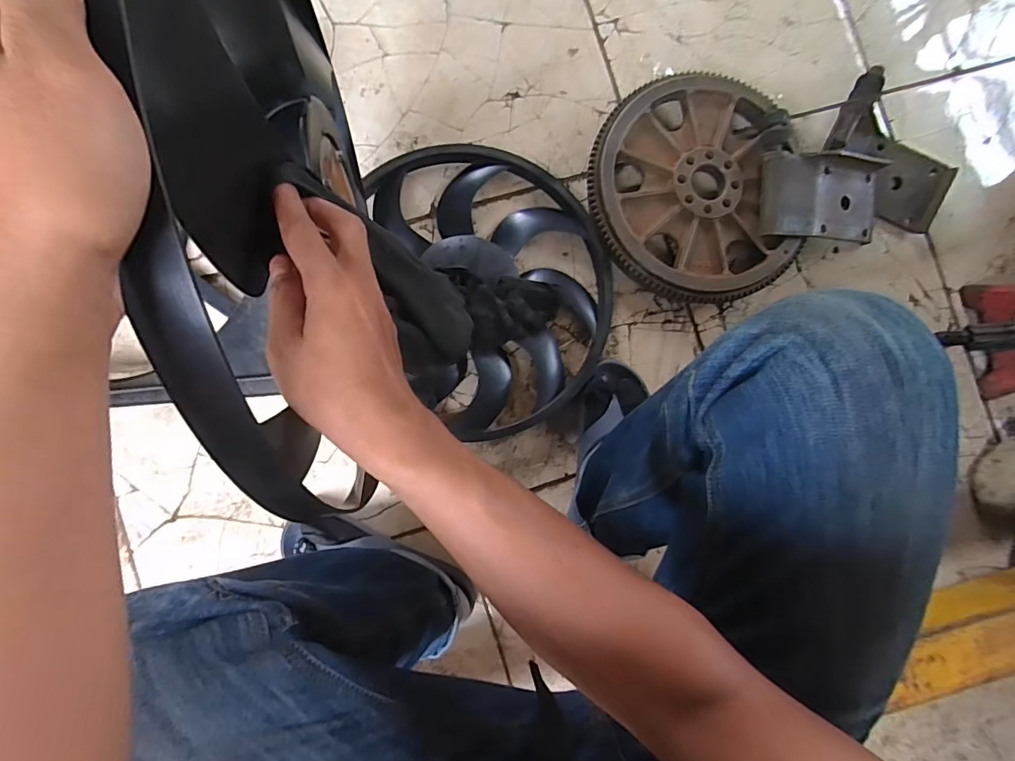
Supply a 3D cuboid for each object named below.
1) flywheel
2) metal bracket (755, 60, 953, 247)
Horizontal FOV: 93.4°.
[{"bbox_3d":[0.255,-0.264,0.661,0.280,0.067,0.305,-4,87,-5],"label":"flywheel"},{"bbox_3d":[0.489,-0.312,0.686,0.311,0.069,0.219,-11,88,-5],"label":"metal bracket"}]

